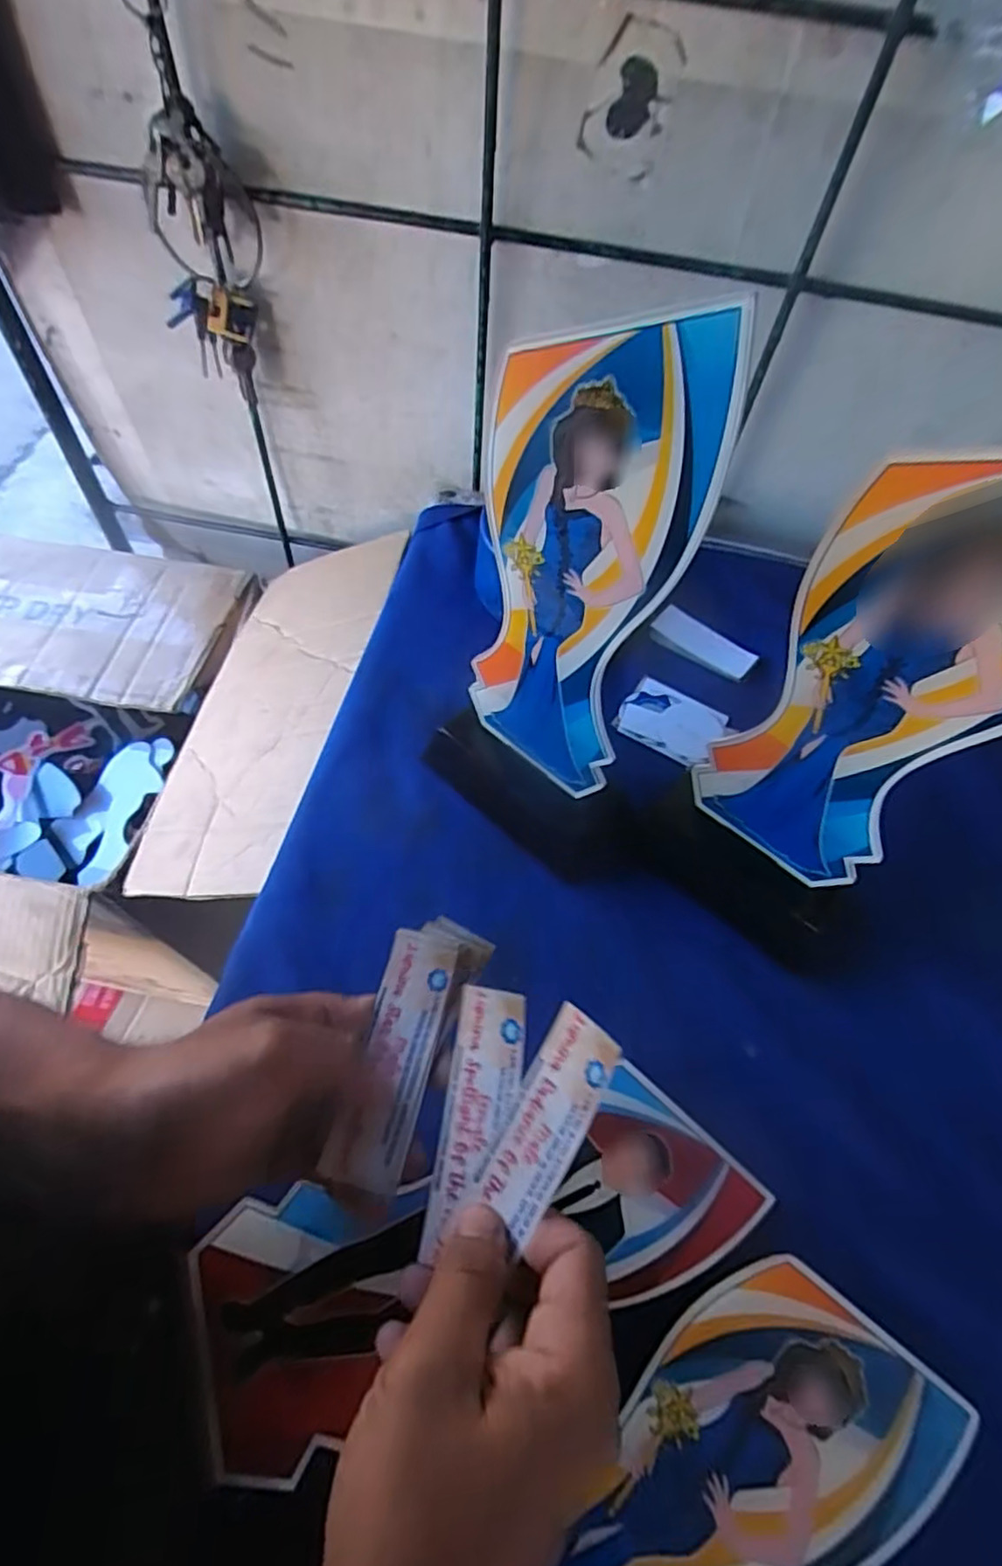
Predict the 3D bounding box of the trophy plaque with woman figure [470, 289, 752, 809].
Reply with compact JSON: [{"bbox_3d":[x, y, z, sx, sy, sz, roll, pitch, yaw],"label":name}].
[{"bbox_3d":[0.030,-0.088,0.319,0.096,0.252,0.008,36,60,17],"label":"trophy plaque with woman figure"}]

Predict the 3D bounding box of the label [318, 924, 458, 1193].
[{"bbox_3d":[-0.045,0.118,0.297,0.029,0.007,0.103,13,65,3],"label":"label"}]

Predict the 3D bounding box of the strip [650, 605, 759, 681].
[{"bbox_3d":[0.158,-0.110,0.532,0.081,0.004,0.029,31,82,13],"label":"strip"}]

